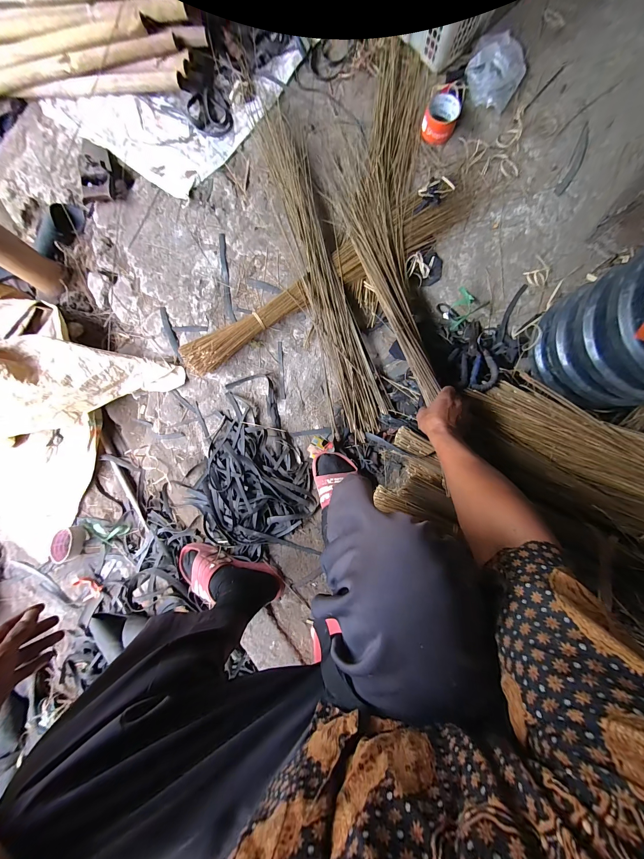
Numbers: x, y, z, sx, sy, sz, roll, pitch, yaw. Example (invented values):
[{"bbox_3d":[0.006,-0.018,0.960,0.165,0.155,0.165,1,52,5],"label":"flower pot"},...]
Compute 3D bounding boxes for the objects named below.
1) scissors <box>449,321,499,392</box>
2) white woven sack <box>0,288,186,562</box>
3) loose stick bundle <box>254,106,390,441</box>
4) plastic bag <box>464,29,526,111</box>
[{"bbox_3d":[0.356,-0.179,0.679,0.092,0.023,0.194,5,69,4],"label":"scissors"},{"bbox_3d":[-0.806,-0.108,0.735,0.663,0.236,0.595,37,90,2],"label":"white woven sack"},{"bbox_3d":[-0.013,-0.377,0.696,0.136,0.054,0.819,-18,87,3],"label":"loose stick bundle"},{"bbox_3d":[0.430,-0.889,0.706,0.138,0.042,0.148,22,90,4],"label":"plastic bag"}]

